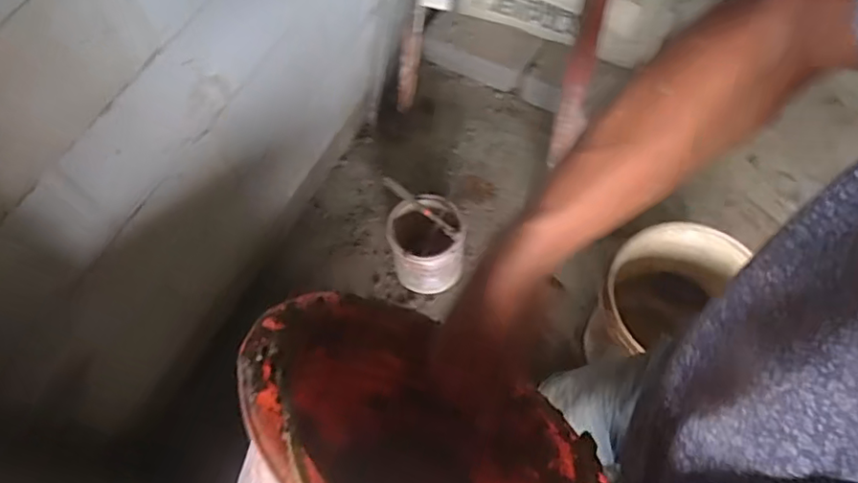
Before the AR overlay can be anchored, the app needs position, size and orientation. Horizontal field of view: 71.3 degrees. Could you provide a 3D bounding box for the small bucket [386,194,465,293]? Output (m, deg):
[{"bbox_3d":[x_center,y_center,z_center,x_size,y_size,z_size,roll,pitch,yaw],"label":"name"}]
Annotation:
[{"bbox_3d":[-0.005,0.006,1.458,0.176,0.193,0.173,-1,62,3],"label":"small bucket"}]

